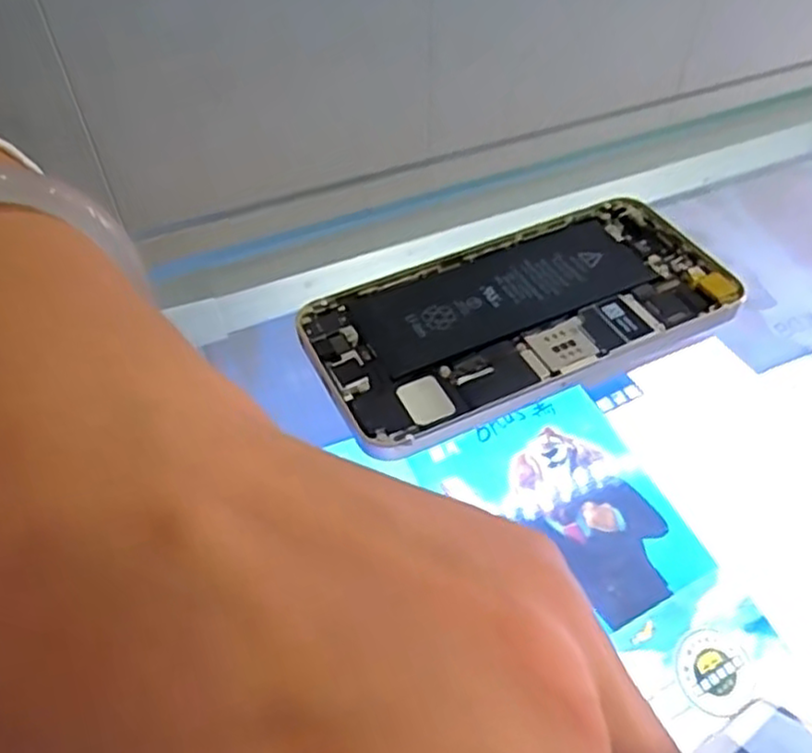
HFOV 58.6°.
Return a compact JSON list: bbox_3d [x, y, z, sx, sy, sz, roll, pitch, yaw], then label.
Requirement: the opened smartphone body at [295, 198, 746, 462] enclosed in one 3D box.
[{"bbox_3d":[0.034,-0.019,0.212,0.123,0.007,0.061,-20,52,-16],"label":"opened smartphone body"}]

